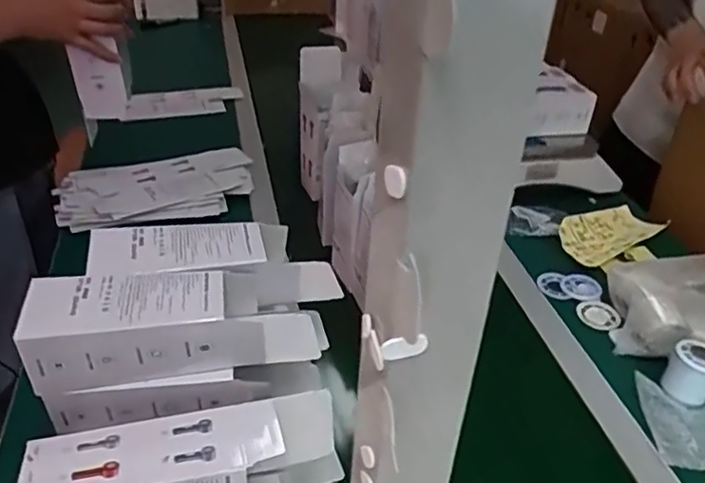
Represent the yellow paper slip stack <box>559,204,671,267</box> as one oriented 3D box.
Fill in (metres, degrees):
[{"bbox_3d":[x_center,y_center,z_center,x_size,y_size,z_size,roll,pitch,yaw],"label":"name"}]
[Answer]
[{"bbox_3d":[0.419,-0.014,1.016,0.202,0.037,0.106,-27,43,-35],"label":"yellow paper slip stack"}]

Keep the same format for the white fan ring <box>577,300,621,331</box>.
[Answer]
[{"bbox_3d":[0.340,0.101,0.863,0.056,0.007,0.057,1,34,-1],"label":"white fan ring"}]

